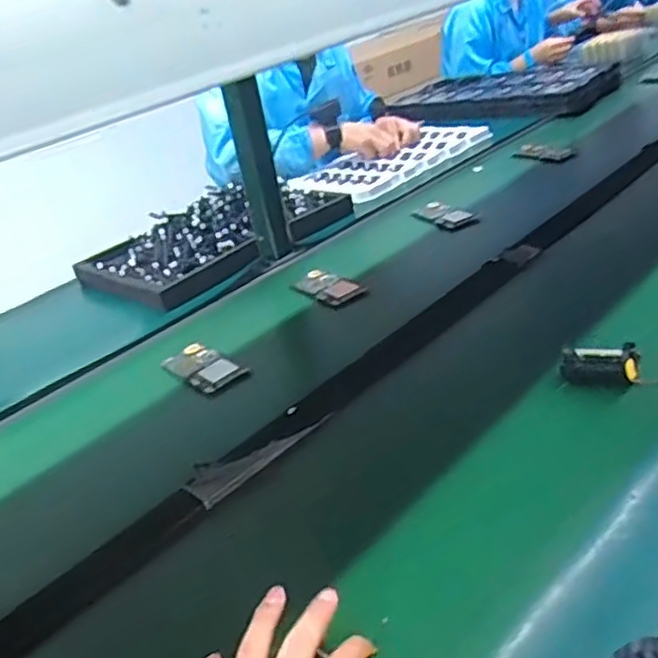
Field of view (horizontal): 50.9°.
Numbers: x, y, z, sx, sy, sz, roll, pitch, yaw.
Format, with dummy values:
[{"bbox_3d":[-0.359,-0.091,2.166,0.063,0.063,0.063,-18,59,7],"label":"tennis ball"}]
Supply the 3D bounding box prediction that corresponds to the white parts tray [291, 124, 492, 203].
[{"bbox_3d":[0.127,-0.375,1.505,0.247,0.023,0.471,19,41,41],"label":"white parts tray"}]

